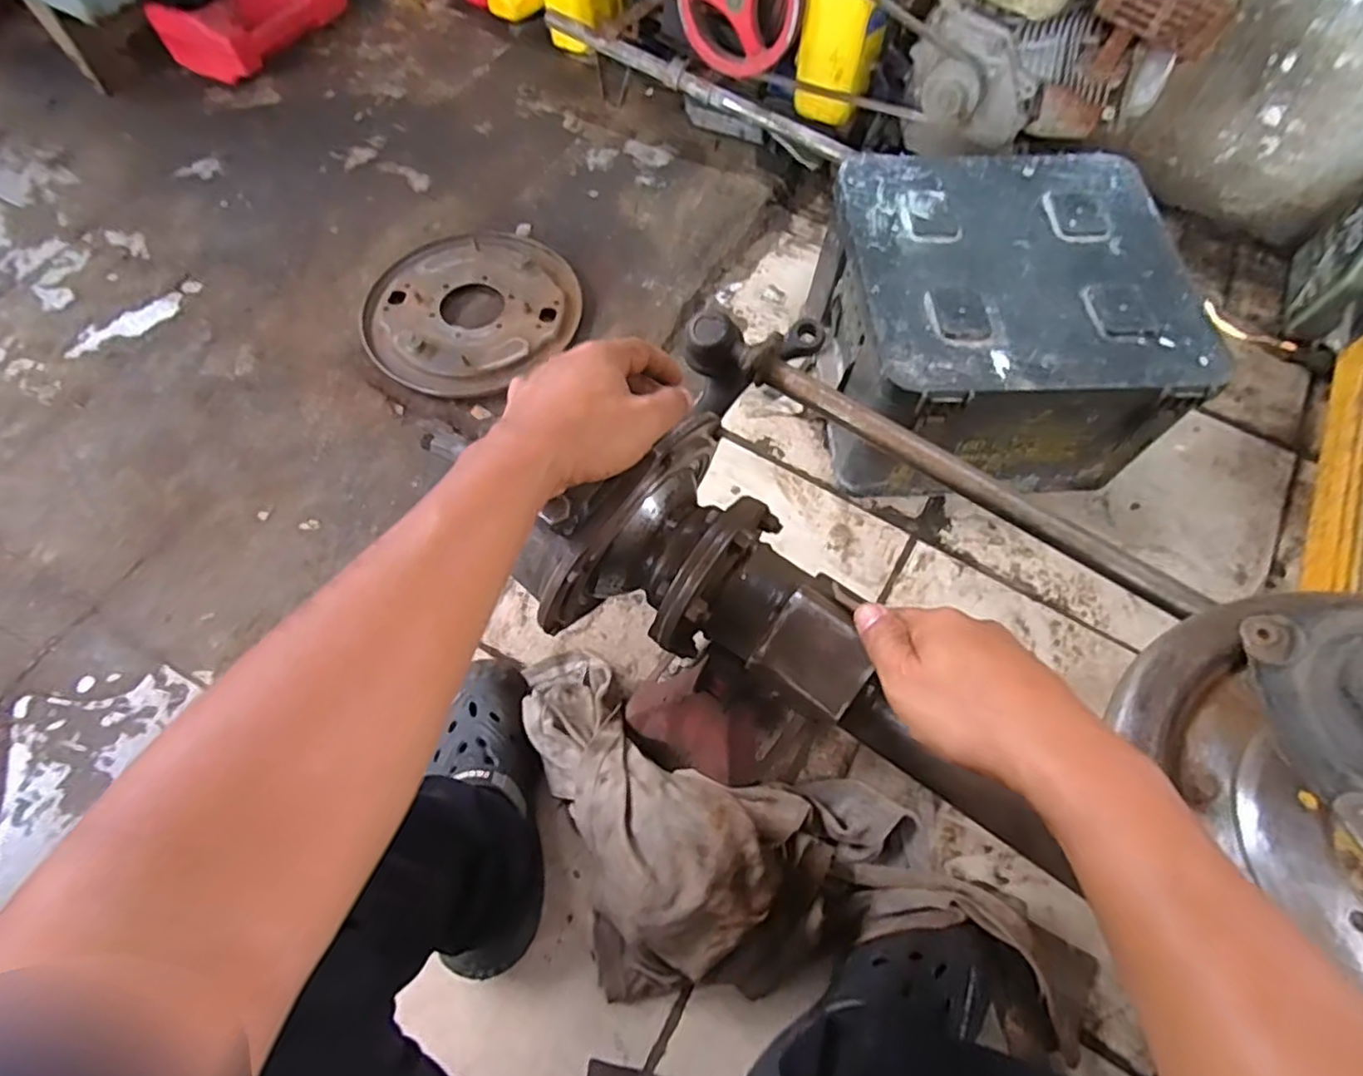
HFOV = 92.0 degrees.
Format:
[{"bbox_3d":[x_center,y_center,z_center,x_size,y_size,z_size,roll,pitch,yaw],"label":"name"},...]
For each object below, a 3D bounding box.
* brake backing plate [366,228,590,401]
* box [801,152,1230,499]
[{"bbox_3d":[-0.309,-0.340,0.949,0.294,0.022,0.283,1,64,-2],"label":"brake backing plate"},{"bbox_3d":[0.381,-0.269,0.845,0.366,0.217,0.357,-1,64,-3],"label":"box"}]

